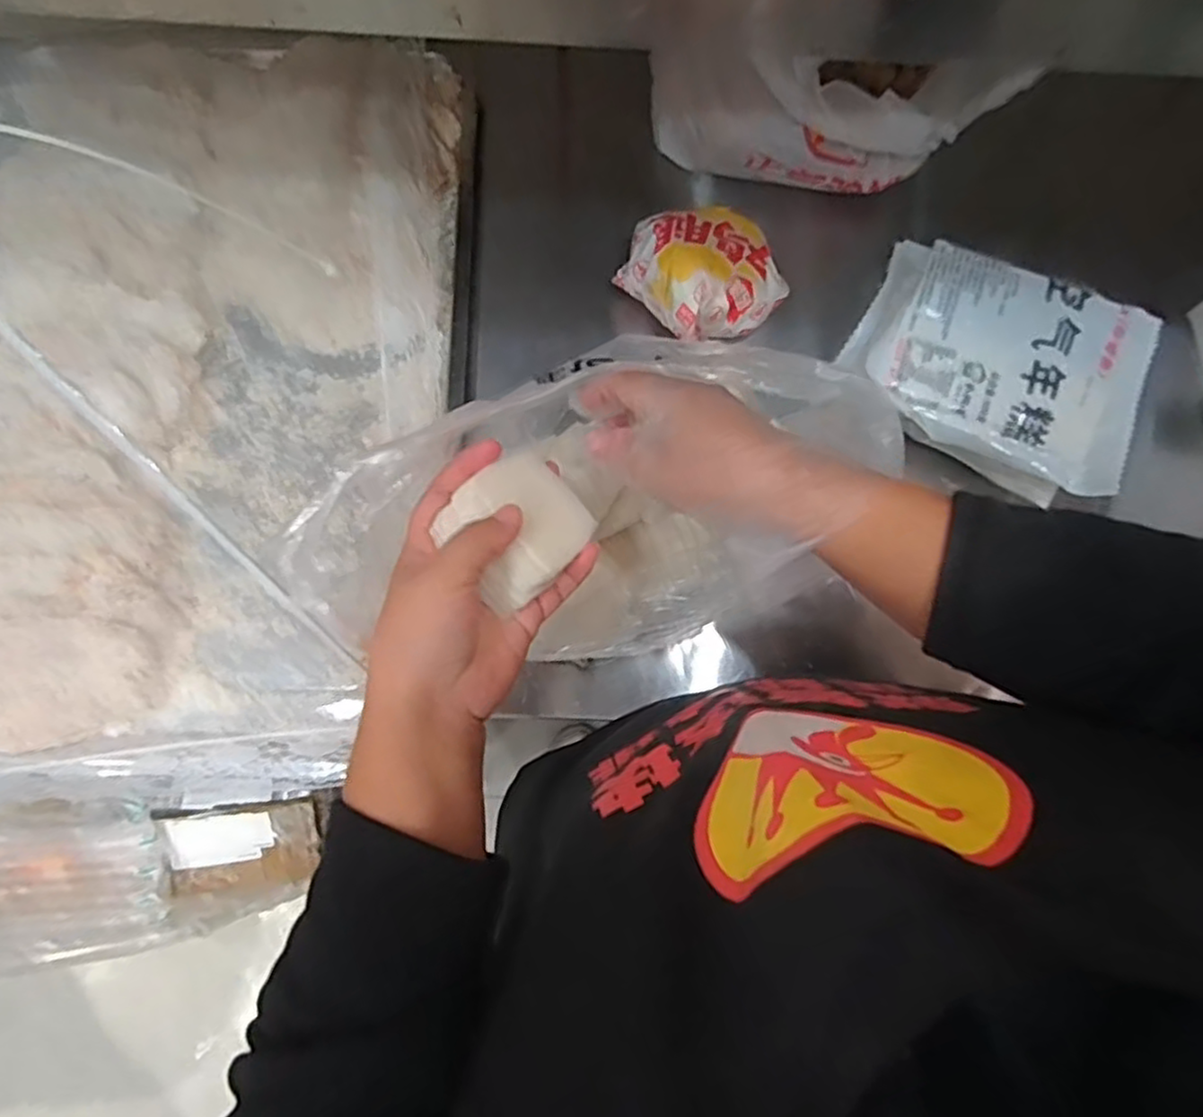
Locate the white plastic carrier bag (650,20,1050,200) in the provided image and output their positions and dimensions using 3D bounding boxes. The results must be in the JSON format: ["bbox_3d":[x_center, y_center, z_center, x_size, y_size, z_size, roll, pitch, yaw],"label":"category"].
[{"bbox_3d":[0.157,-0.336,0.527,0.241,0.112,0.071,10,79,1],"label":"white plastic carrier bag"}]

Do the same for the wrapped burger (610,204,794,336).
[{"bbox_3d":[0.077,-0.215,0.521,0.113,0.056,0.097,-27,80,-6],"label":"wrapped burger"}]

